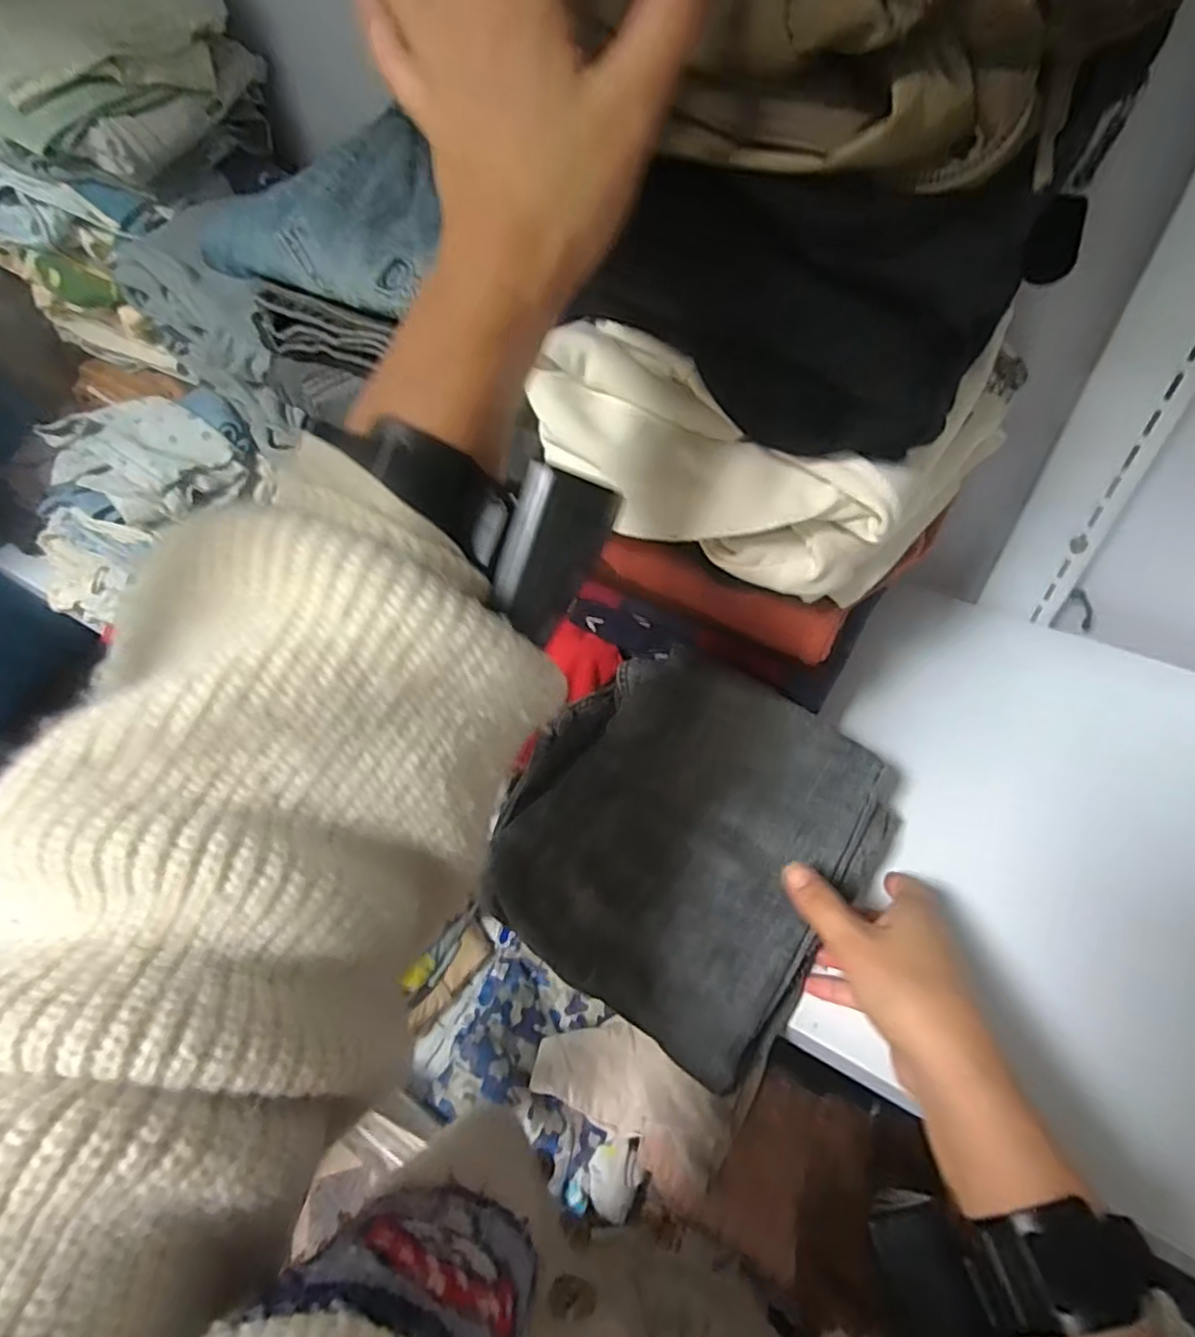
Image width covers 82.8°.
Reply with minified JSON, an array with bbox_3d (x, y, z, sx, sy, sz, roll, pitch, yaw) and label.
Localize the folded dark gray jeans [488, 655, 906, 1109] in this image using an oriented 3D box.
[{"bbox_3d":[0.056,0.097,0.432,0.215,0.035,0.226,33,66,22],"label":"folded dark gray jeans"}]

